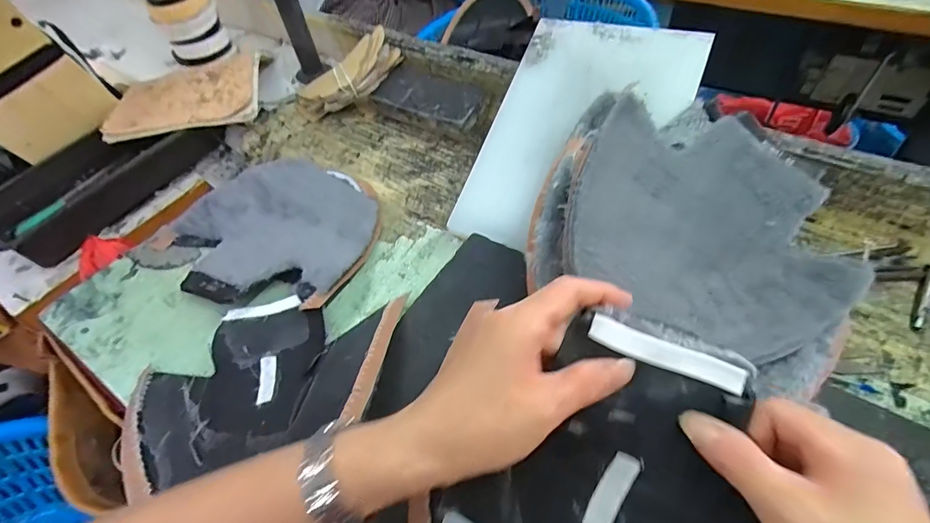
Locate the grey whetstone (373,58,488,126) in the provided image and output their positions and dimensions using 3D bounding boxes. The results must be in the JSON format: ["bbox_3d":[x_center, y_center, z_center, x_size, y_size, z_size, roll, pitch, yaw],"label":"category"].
[{"bbox_3d":[-0.049,-0.232,0.598,0.152,0.011,0.075,27,72,21],"label":"grey whetstone"}]

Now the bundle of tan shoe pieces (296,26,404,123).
[{"bbox_3d":[-0.171,-0.262,0.624,0.169,0.045,0.069,-33,51,6],"label":"bundle of tan shoe pieces"}]

